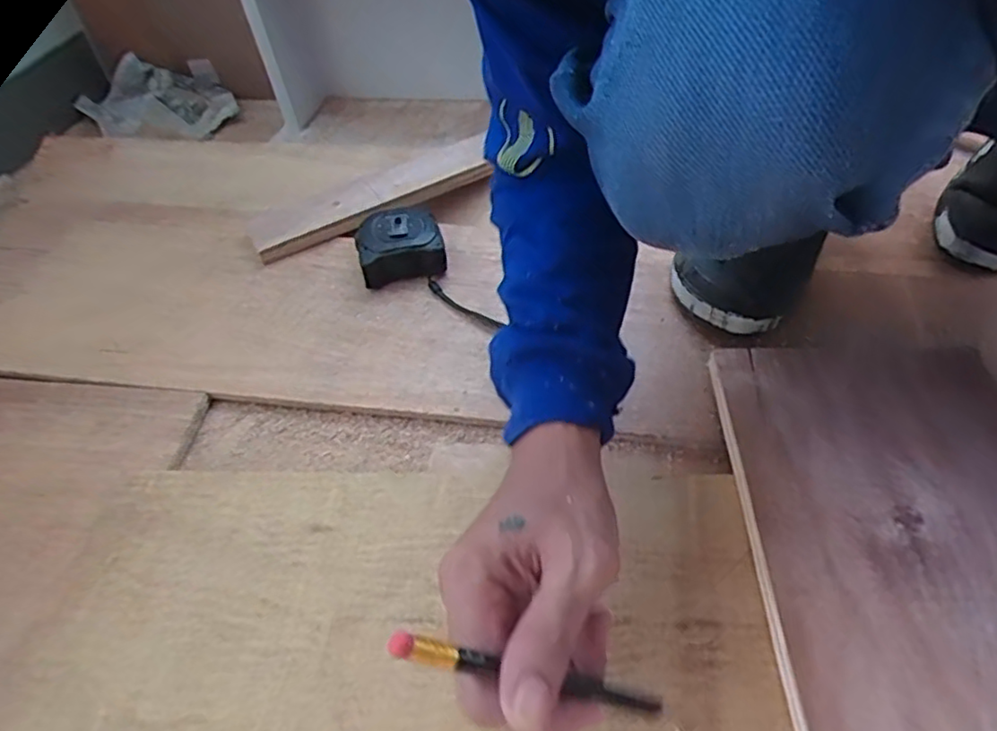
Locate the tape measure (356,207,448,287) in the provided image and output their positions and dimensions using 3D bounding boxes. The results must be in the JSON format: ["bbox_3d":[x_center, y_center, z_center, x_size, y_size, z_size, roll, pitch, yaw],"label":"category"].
[{"bbox_3d":[-0.100,-0.123,0.643,0.084,0.042,0.078,-13,50,-8],"label":"tape measure"}]

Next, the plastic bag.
[{"bbox_3d":[-0.555,-0.434,1.019,0.227,0.126,0.146,-21,49,-12],"label":"plastic bag"}]

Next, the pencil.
[{"bbox_3d":[0.018,0.128,0.258,0.142,0.005,0.009,28,47,-28],"label":"pencil"}]

